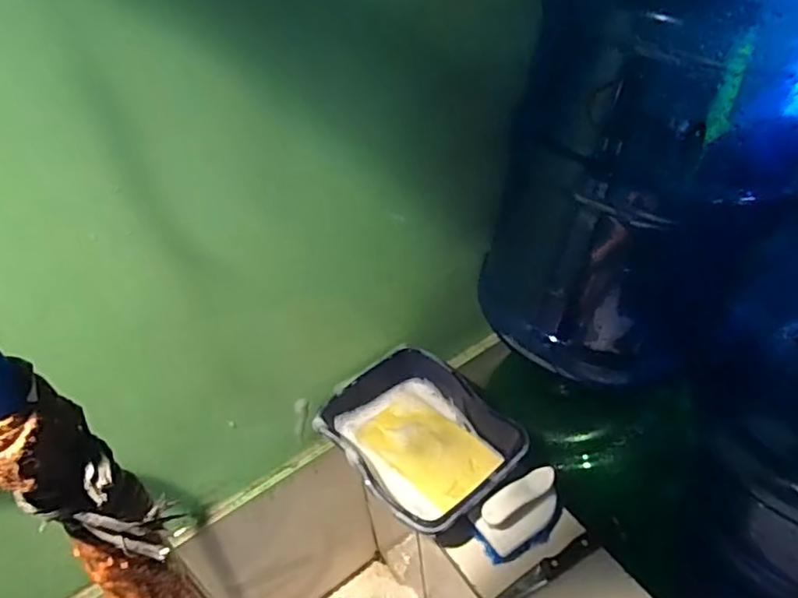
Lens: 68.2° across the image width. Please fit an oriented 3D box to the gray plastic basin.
[{"bbox_3d":[0.022,0.161,0.663,0.157,0.073,0.199,-32,50,-25],"label":"gray plastic basin"}]

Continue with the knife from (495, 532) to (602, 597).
[{"bbox_3d":[0.149,0.279,0.600,0.128,0.014,0.019,-23,46,-18],"label":"knife"}]

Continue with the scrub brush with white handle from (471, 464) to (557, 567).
[{"bbox_3d":[0.129,0.222,0.609,0.092,0.057,0.043,-25,47,-20],"label":"scrub brush with white handle"}]

